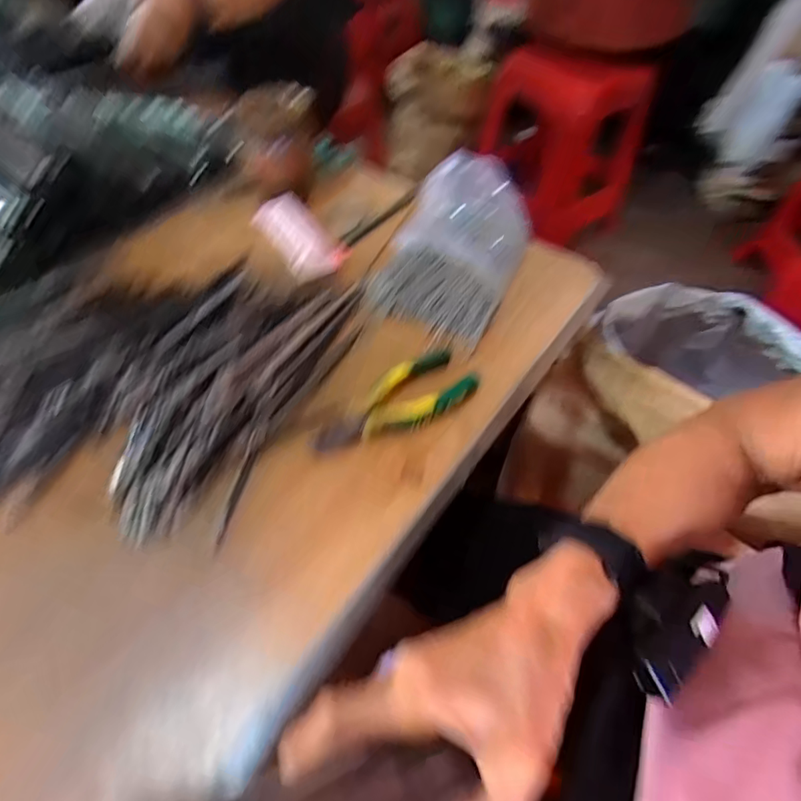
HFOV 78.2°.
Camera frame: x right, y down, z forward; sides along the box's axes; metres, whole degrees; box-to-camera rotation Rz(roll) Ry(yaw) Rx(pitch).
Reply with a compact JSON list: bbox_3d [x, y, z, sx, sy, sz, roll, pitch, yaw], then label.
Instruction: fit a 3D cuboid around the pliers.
[{"bbox_3d":[-0.005,0.002,0.422,0.148,0.021,0.055,-29,61,-23],"label":"pliers"}]

